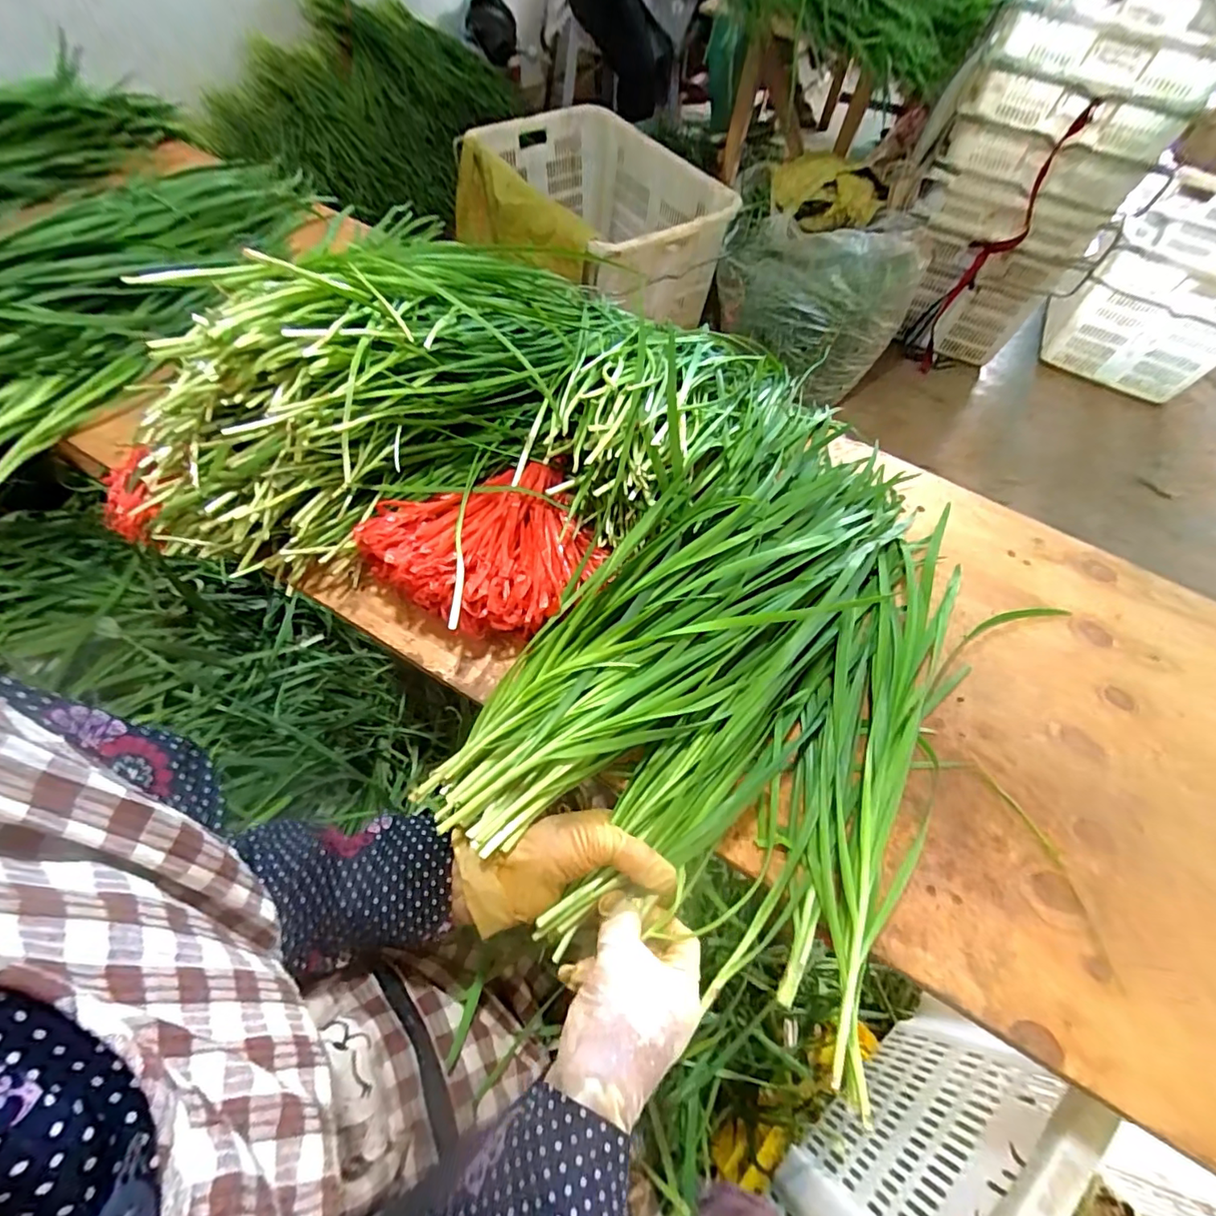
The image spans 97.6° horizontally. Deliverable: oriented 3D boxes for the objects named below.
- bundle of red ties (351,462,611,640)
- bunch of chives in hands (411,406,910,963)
[{"bbox_3d":[-0.090,-0.048,0.443,0.175,0.052,0.154,-36,70,-22],"label":"bundle of red ties"},{"bbox_3d":[0.095,0.001,0.435,0.195,0.054,0.504,35,63,18],"label":"bunch of chives in hands"}]

